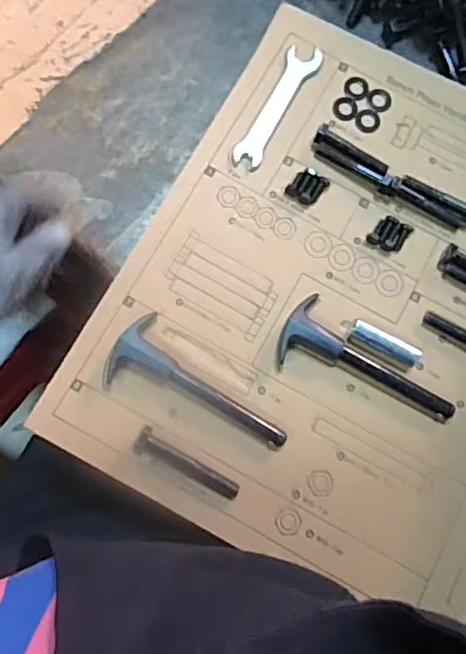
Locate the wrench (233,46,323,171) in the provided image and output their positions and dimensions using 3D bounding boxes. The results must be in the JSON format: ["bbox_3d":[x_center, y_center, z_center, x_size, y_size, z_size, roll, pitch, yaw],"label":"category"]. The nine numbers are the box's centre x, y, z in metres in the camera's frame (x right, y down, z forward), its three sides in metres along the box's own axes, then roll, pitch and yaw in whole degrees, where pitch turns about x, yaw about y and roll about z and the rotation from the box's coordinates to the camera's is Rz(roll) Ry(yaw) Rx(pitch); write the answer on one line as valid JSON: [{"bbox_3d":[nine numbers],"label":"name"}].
[{"bbox_3d":[0.034,-0.170,0.443,0.025,0.005,0.112,30,79,2],"label":"wrench"}]

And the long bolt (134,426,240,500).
[{"bbox_3d":[-0.029,0.092,0.387,0.075,0.010,0.018,26,79,2],"label":"long bolt"}]

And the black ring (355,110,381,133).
[{"bbox_3d":[0.105,-0.160,0.449,0.019,0.004,0.020,22,79,3],"label":"black ring"}]

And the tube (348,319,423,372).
[{"bbox_3d":[0.107,0.012,0.404,0.051,0.019,0.020,30,79,2],"label":"tube"}]

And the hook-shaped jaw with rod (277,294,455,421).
[{"bbox_3d":[0.094,0.027,0.400,0.128,0.019,0.050,27,79,2],"label":"hook-shaped jaw with rod"}]

